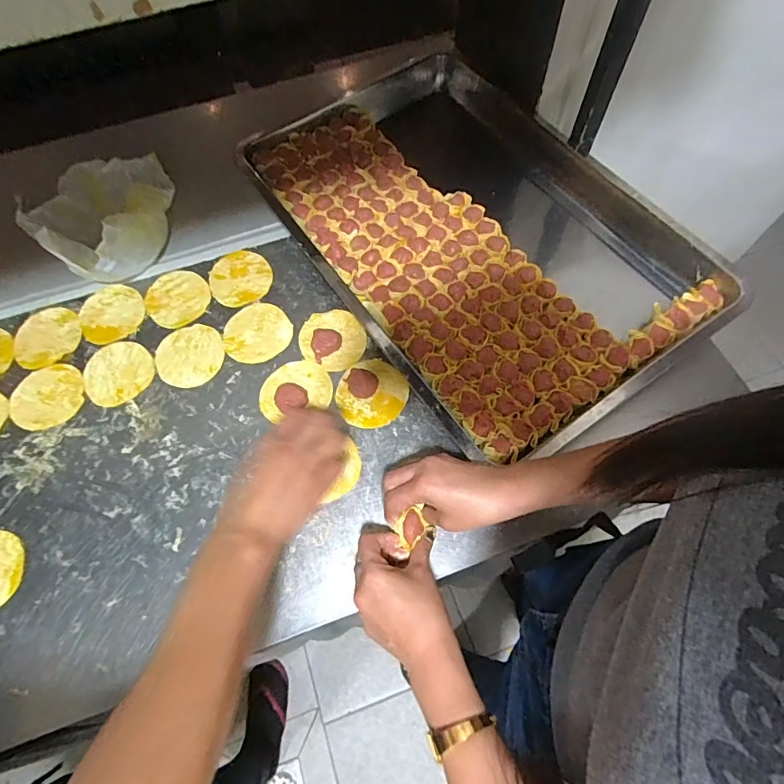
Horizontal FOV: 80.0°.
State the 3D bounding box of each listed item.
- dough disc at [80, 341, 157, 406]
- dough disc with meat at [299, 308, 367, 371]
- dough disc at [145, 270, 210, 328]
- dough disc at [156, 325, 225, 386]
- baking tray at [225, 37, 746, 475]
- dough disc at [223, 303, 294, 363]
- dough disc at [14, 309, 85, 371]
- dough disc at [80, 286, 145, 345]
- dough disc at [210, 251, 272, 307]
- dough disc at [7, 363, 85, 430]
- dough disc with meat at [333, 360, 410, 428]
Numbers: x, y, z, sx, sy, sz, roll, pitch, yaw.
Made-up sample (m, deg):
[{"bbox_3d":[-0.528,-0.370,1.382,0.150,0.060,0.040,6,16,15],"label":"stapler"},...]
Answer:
[{"bbox_3d":[-0.334,-0.024,0.568,0.081,0.004,0.081,-1,65,2],"label":"dough disc"},{"bbox_3d":[-0.074,-0.069,0.568,0.074,0.024,0.084,-34,68,-13],"label":"dough disc with meat"},{"bbox_3d":[-0.281,-0.123,0.611,0.084,0.004,0.080,-1,65,2],"label":"dough disc"},{"bbox_3d":[-0.249,-0.046,0.576,0.081,0.004,0.082,-1,65,2],"label":"dough disc"},{"bbox_3d":[0.091,-0.227,0.622,0.388,0.047,0.610,-32,68,-12],"label":"baking tray"},{"bbox_3d":[-0.169,-0.074,0.586,0.083,0.006,0.078,-1,65,2],"label":"dough disc"},{"bbox_3d":[-0.438,-0.069,0.593,0.081,0.004,0.083,-1,65,2],"label":"dough disc"},{"bbox_3d":[-0.364,-0.105,0.605,0.078,0.004,0.083,-1,65,2],"label":"dough disc"},{"bbox_3d":[-0.202,-0.152,0.622,0.081,0.004,0.084,-1,65,2],"label":"dough disc"},{"bbox_3d":[-0.413,0.005,0.556,0.083,0.004,0.080,-1,65,2],"label":"dough disc"},{"bbox_3d":[-0.024,-0.001,0.539,0.078,0.017,0.082,-1,65,2],"label":"dough disc with meat"}]

